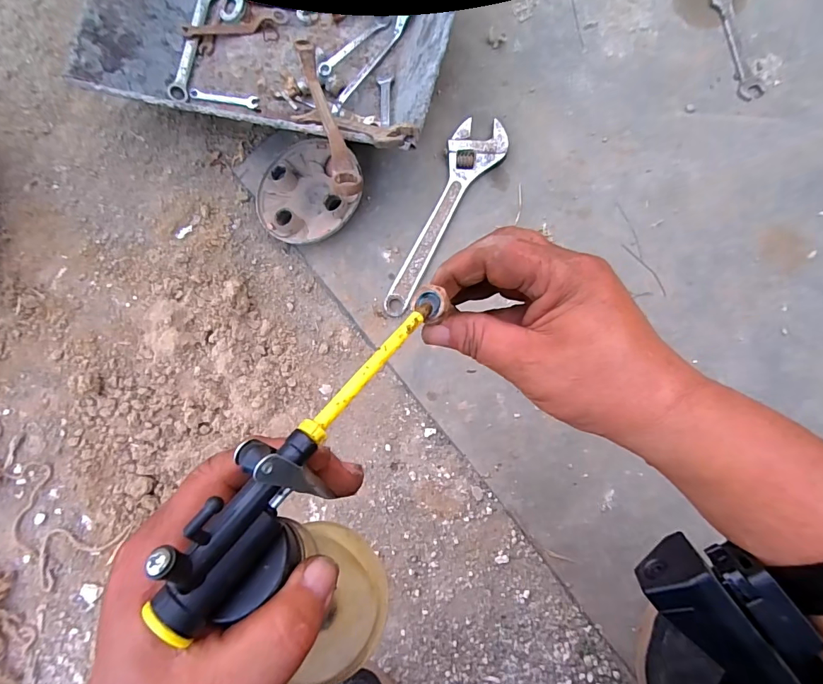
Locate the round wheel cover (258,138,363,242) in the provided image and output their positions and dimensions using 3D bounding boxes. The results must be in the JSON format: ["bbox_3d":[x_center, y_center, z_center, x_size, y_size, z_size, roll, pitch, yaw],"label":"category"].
[{"bbox_3d":[-0.142,-0.203,0.589,0.142,0.043,0.144,0,86,5],"label":"round wheel cover"}]

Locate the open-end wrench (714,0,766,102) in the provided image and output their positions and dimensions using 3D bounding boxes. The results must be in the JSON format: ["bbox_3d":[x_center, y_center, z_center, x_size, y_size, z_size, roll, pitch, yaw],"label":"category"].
[{"bbox_3d":[0.431,-0.393,0.562,0.030,0.007,0.154,-12,85,4],"label":"open-end wrench"}]

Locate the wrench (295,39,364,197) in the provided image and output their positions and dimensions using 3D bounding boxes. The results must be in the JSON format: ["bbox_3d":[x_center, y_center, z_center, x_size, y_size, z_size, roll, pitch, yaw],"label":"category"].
[{"bbox_3d":[-0.105,-0.280,0.514,0.028,0.024,0.290,-20,62,3],"label":"wrench"}]

